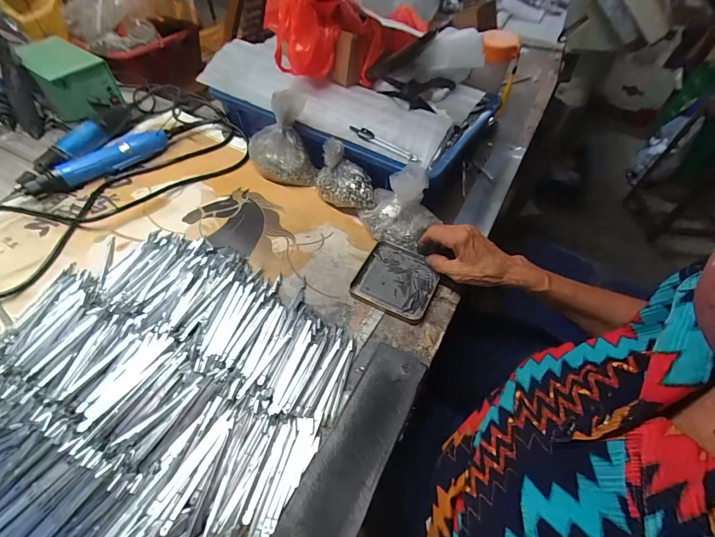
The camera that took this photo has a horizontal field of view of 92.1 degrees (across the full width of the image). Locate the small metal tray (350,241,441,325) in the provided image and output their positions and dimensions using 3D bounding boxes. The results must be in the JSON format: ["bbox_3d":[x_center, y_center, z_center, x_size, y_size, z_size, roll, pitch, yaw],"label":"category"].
[{"bbox_3d":[0.051,0.015,0.443,0.096,0.011,0.098,22,58,16],"label":"small metal tray"}]

